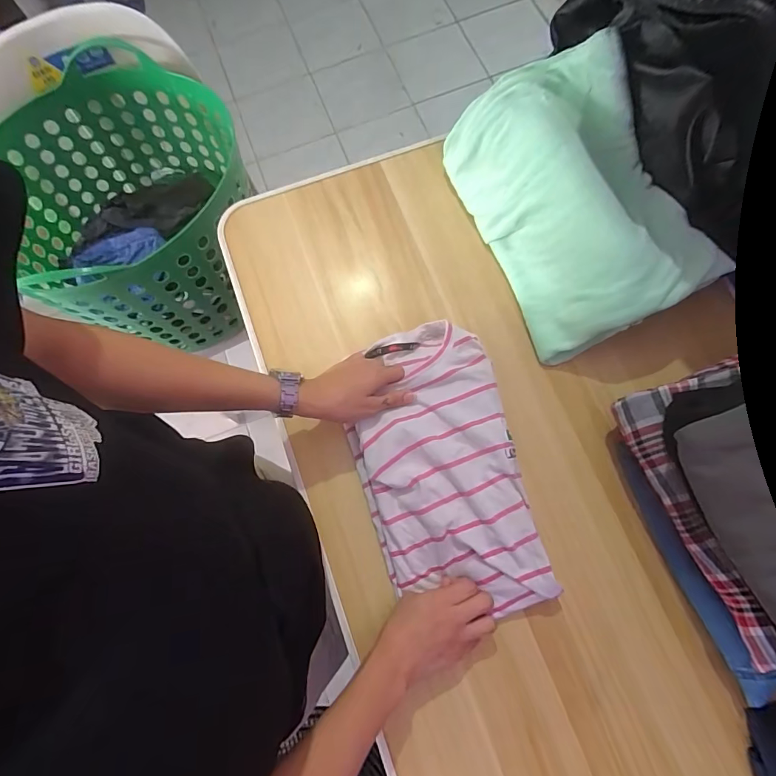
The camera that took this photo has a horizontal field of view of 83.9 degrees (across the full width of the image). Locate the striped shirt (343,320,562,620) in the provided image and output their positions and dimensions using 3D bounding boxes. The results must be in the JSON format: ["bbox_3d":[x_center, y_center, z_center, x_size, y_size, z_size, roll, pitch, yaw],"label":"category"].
[{"bbox_3d":[0.052,0.083,0.464,0.163,0.042,0.302,-13,75,-4],"label":"striped shirt"}]

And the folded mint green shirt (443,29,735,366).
[{"bbox_3d":[0.214,-0.211,0.500,0.182,0.129,0.308,-23,75,-2],"label":"folded mint green shirt"}]

